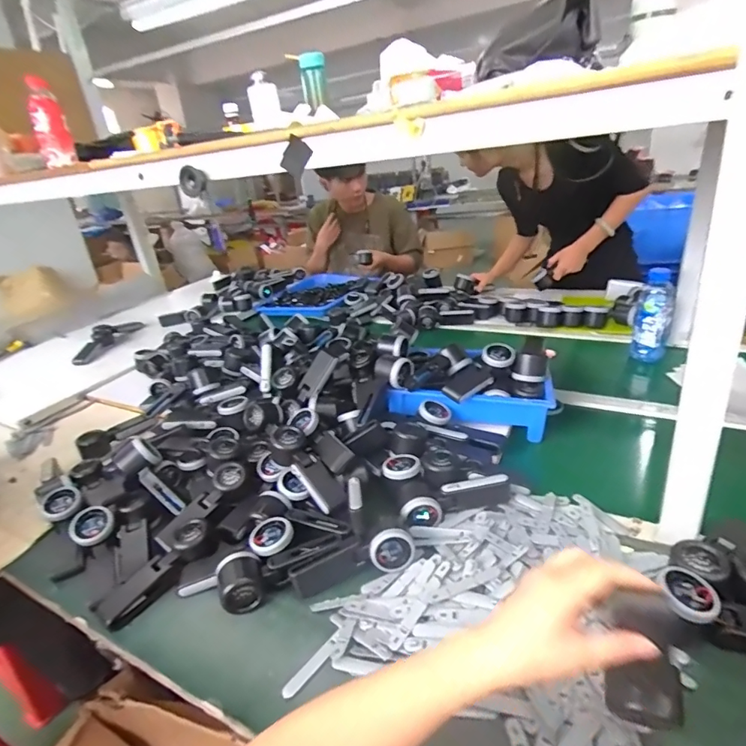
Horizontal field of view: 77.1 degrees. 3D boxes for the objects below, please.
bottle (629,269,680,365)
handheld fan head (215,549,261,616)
[{"bbox_3d":[0.630,-0.126,1.059,0.070,0.196,0.055,0,26,15],"label":"bottle"},{"bbox_3d":[-0.169,0.272,0.606,0.052,0.057,0.064,-16,27,-18],"label":"handheld fan head"}]

